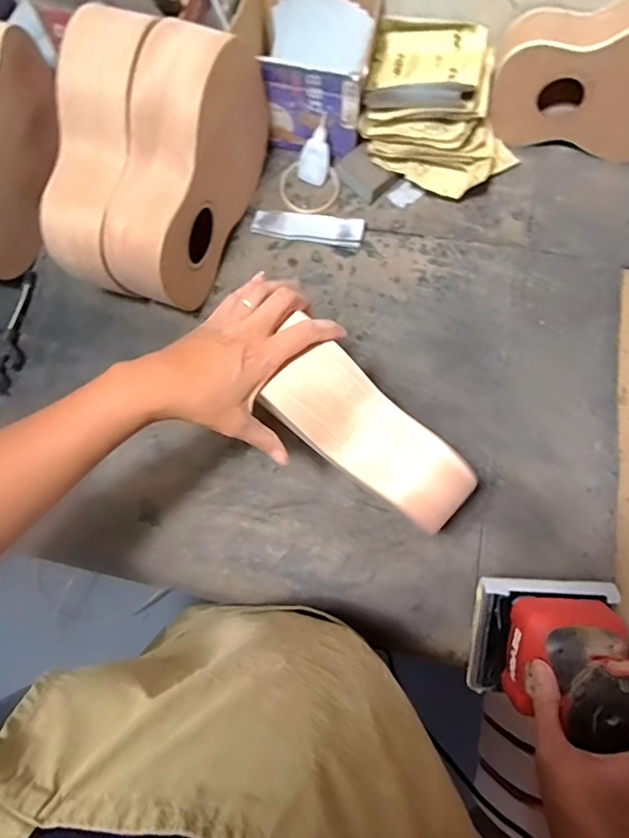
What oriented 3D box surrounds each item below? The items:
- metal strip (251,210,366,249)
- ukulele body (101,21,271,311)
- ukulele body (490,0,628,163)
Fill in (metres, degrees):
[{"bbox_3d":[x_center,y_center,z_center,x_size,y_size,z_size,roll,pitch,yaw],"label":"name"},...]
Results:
[{"bbox_3d":[-0.009,-0.274,0.714,0.157,0.014,0.038,10,79,3],"label":"metal strip"},{"bbox_3d":[-0.156,-0.289,0.604,0.081,0.234,0.299,21,80,5],"label":"ukulele body"},{"bbox_3d":[0.373,-0.446,0.644,0.265,0.191,0.089,12,80,4],"label":"ukulele body"}]

